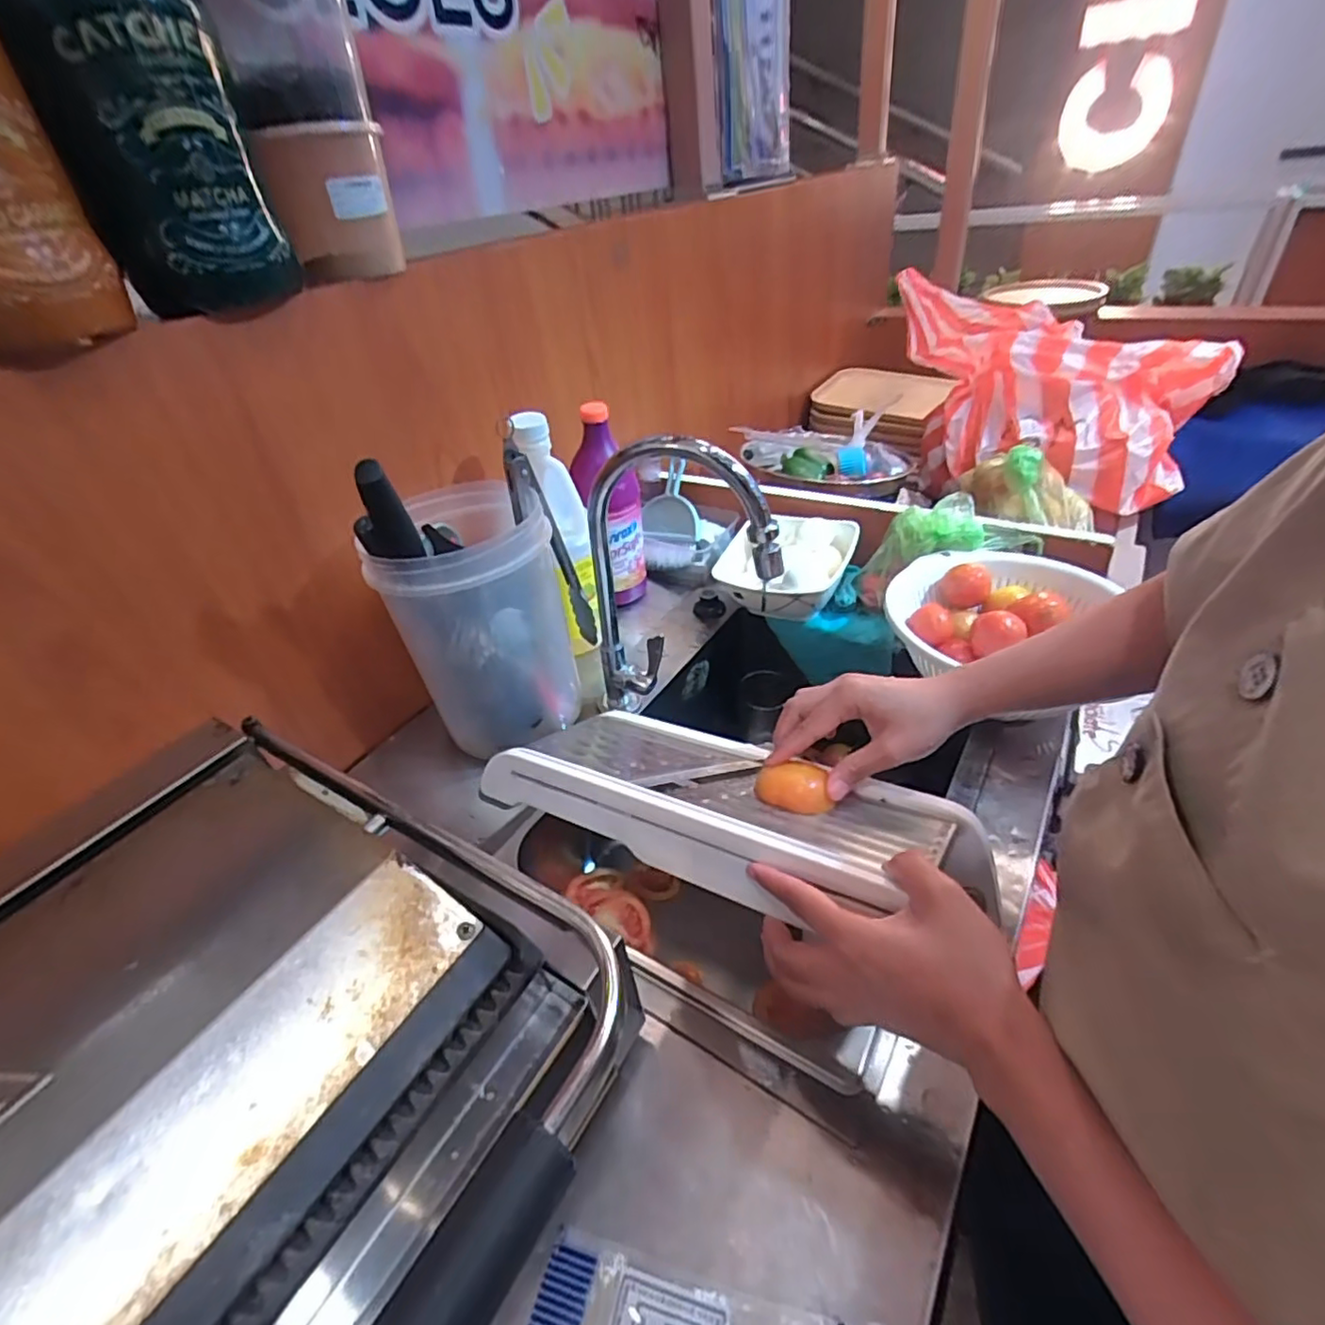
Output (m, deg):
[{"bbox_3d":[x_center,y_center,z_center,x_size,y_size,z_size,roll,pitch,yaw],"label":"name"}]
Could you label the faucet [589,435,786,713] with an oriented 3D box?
[{"bbox_3d":[0.016,-0.064,0.579,0.185,0.284,0.047,6,40,18],"label":"faucet"}]

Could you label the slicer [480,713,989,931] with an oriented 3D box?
[{"bbox_3d":[0.045,0.104,0.463,0.336,0.047,0.140,12,18,32],"label":"slicer"}]

